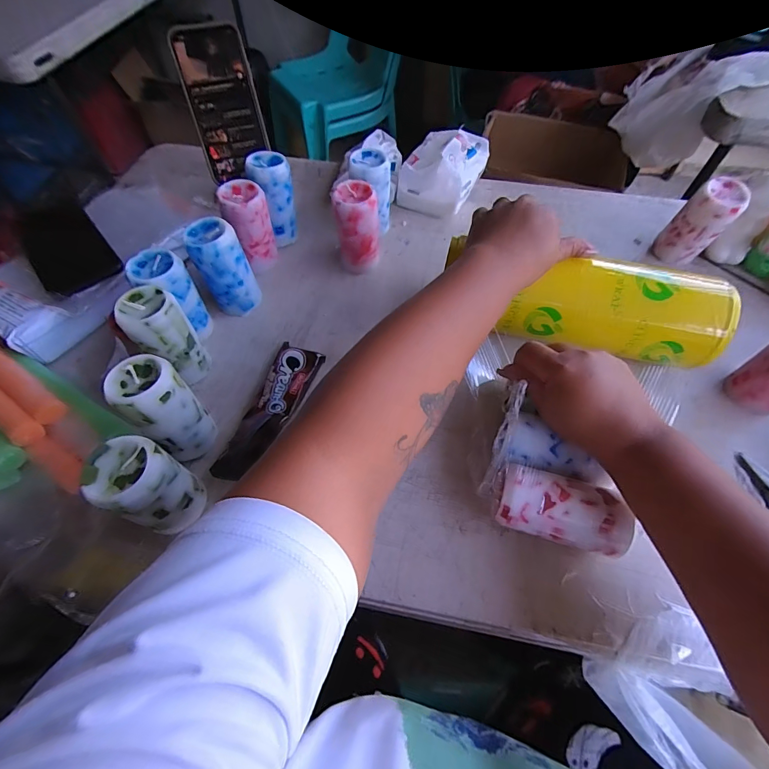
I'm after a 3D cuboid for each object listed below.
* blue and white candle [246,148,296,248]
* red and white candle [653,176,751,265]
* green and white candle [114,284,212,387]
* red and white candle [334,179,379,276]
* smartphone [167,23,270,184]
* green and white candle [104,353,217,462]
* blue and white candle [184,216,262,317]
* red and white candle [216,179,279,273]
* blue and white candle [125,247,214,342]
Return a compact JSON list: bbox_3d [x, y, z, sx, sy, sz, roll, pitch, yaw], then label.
[{"bbox_3d":[-0.137,-0.230,0.494,0.046,0.103,0.053,-34,65,-18],"label":"blue and white candle"},{"bbox_3d":[0.373,-0.189,0.469,0.052,0.094,0.043,38,66,21],"label":"red and white candle"},{"bbox_3d":[-0.208,-0.043,0.378,0.048,0.096,0.049,0,59,0],"label":"green and white candle"},{"bbox_3d":[-0.031,-0.181,0.467,0.047,0.097,0.048,-2,59,-1],"label":"red and white candle"},{"bbox_3d":[-0.191,-0.338,0.476,0.078,0.150,0.010,-18,28,-16],"label":"smartphone"},{"bbox_3d":[-0.186,0.023,0.337,0.051,0.098,0.047,0,59,0],"label":"green and white candle"},{"bbox_3d":[-0.175,-0.126,0.433,0.049,0.099,0.053,-25,62,-13],"label":"blue and white candle"},{"bbox_3d":[-0.157,-0.182,0.467,0.049,0.096,0.054,-20,61,-11],"label":"red and white candle"},{"bbox_3d":[-0.215,-0.086,0.406,0.044,0.097,0.045,0,59,0],"label":"blue and white candle"}]

